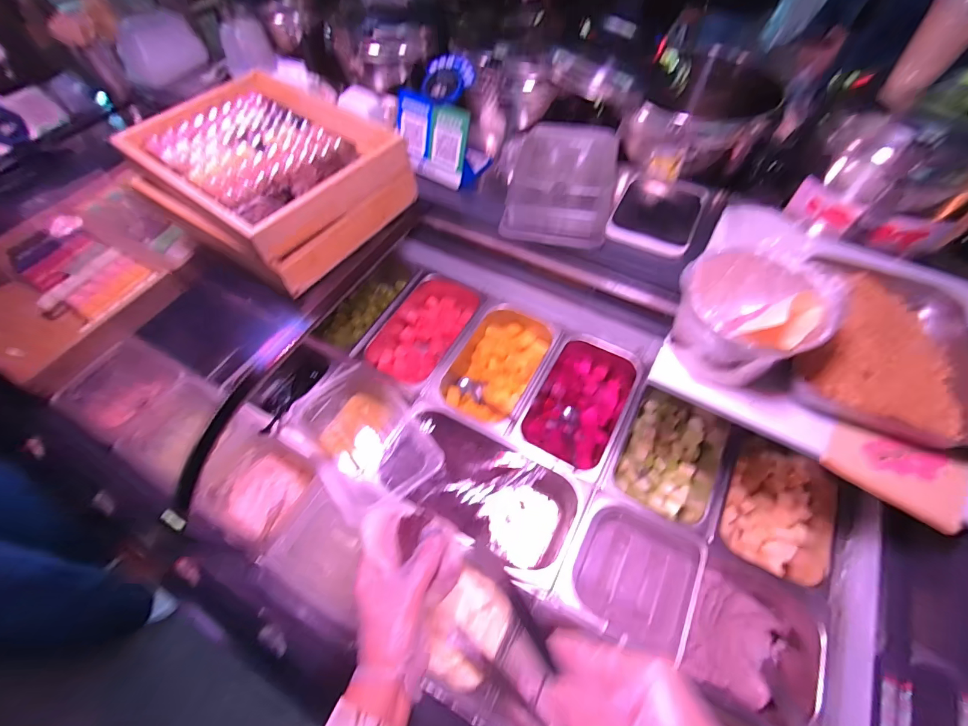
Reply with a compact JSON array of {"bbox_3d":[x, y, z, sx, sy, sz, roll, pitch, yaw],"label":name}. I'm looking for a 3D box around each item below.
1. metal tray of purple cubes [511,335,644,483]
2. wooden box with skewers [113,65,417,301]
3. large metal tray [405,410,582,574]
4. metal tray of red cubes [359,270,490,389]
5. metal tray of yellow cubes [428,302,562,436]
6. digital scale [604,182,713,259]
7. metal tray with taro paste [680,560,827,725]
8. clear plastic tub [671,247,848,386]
[{"bbox_3d":[0.170,0.075,0.741,0.158,0.091,0.264,23,62,14],"label":"metal tray of purple cubes"},{"bbox_3d":[-0.370,-0.344,0.723,0.436,0.119,0.323,31,64,18],"label":"wooden box with skewers"},{"bbox_3d":[0.007,0.213,0.675,0.275,0.124,0.148,24,62,15],"label":"large metal tray"},{"bbox_3d":[-0.111,-0.064,0.831,0.163,0.083,0.274,24,62,15],"label":"metal tray of red cubes"},{"bbox_3d":[0.026,0.006,0.781,0.170,0.079,0.273,25,62,15],"label":"metal tray of yellow cubes"},{"bbox_3d":[0.296,-0.260,0.693,0.135,0.026,0.182,21,61,13],"label":"digital scale"},{"bbox_3d":[0.366,0.368,0.554,0.137,0.080,0.170,25,62,15],"label":"metal tray with taro paste"},{"bbox_3d":[0.317,-0.059,0.502,0.151,0.112,0.148,0,59,1],"label":"clear plastic tub"}]

